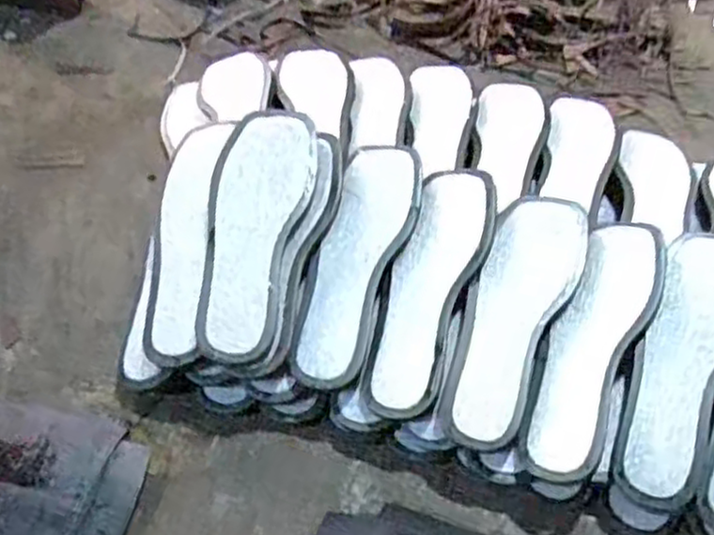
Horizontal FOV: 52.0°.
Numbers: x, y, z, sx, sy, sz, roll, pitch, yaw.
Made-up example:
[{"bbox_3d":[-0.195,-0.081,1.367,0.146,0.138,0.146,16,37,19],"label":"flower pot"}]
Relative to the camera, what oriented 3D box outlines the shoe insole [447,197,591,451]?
[{"bbox_3d":[0.133,0.039,0.618,0.078,0.010,0.230,20,68,11],"label":"shoe insole"}]

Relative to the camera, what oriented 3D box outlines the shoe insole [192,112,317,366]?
[{"bbox_3d":[-0.090,-0.034,0.639,0.080,0.018,0.236,9,68,3],"label":"shoe insole"}]

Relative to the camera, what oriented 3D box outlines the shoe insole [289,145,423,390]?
[{"bbox_3d":[0.002,-0.009,0.644,0.069,0.012,0.234,16,68,8],"label":"shoe insole"}]

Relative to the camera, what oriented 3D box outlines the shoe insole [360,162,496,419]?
[{"bbox_3d":[0.064,0.016,0.628,0.068,0.012,0.226,17,70,9],"label":"shoe insole"}]

